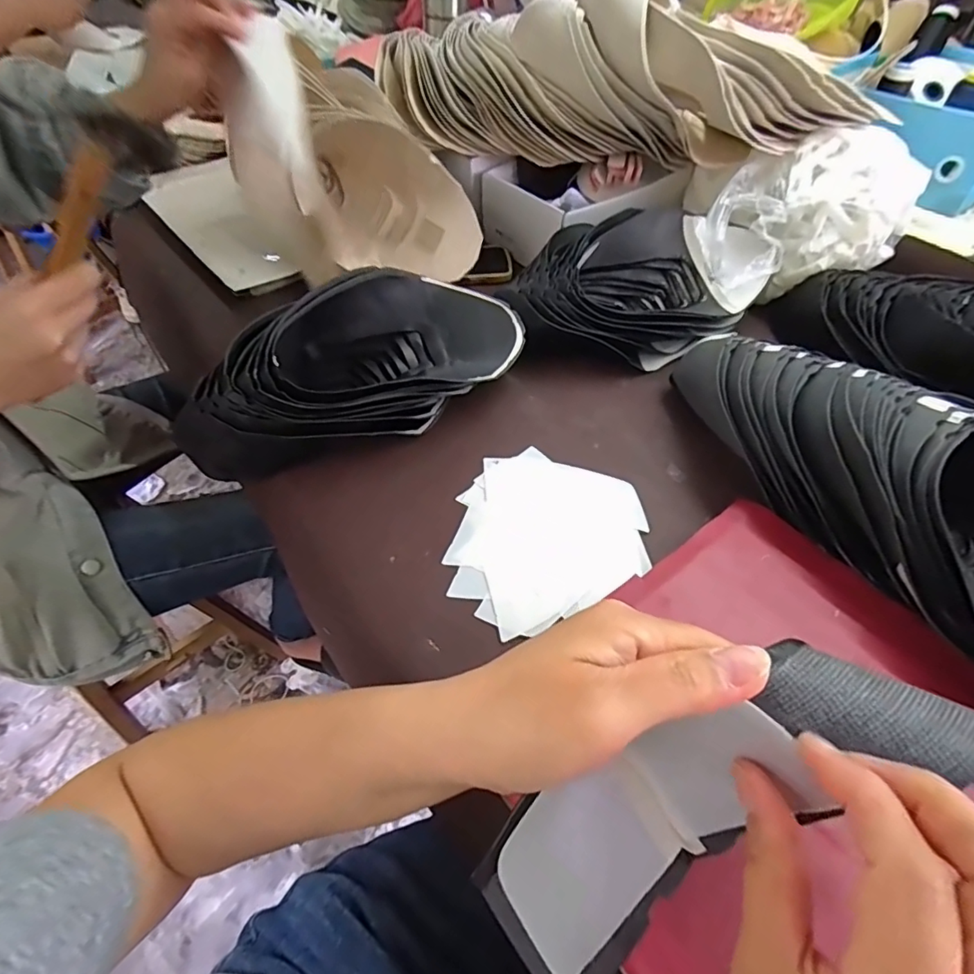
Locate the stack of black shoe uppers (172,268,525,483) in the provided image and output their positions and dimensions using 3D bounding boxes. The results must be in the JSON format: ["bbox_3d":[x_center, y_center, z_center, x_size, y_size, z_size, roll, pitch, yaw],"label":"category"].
[{"bbox_3d":[-0.122,-0.117,0.509,0.332,0.089,0.136,-25,57,-18],"label":"stack of black shoe uppers"}]

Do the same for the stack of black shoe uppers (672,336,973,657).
[{"bbox_3d":[0.328,-0.003,0.396,0.175,0.082,0.429,-23,56,-16],"label":"stack of black shoe uppers"}]

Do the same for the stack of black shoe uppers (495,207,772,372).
[{"bbox_3d":[0.150,-0.226,0.589,0.263,0.098,0.170,-15,54,-11],"label":"stack of black shoe uppers"}]

